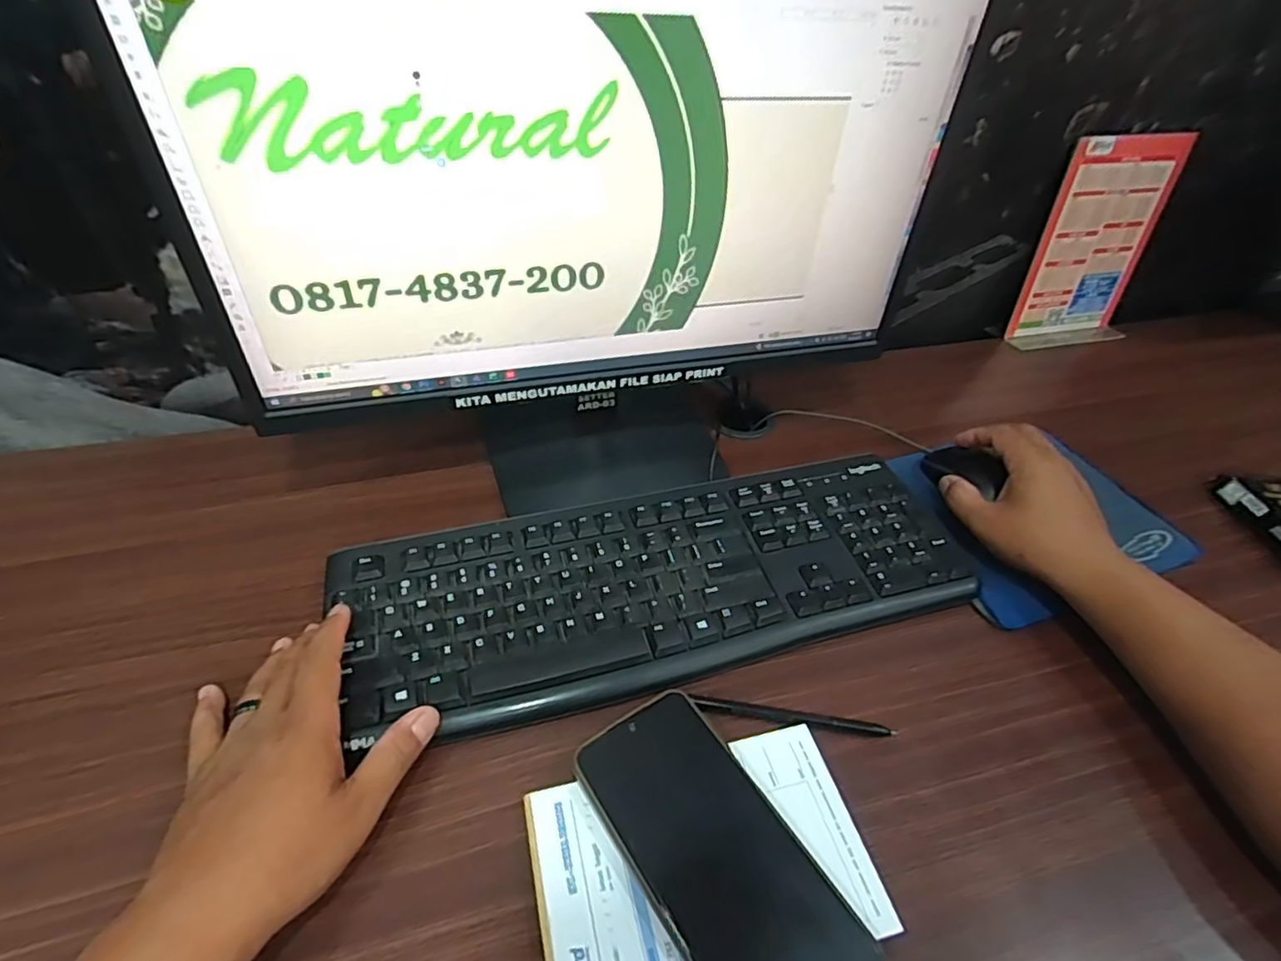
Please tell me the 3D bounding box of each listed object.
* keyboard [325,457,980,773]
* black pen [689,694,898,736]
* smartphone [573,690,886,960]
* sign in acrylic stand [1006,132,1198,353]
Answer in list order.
[{"bbox_3d":[0.019,0.068,0.439,0.418,0.016,0.144,-9,45,-13],"label":"keyboard"},{"bbox_3d":[0.092,0.142,0.377,0.121,0.004,0.009,7,43,4],"label":"black pen"},{"bbox_3d":[0.038,0.188,0.316,0.077,0.014,0.162,-24,49,-26],"label":"smartphone"},{"bbox_3d":[0.507,-0.255,0.694,0.149,0.210,0.055,-11,45,-15],"label":"sign in acrylic stand"}]

